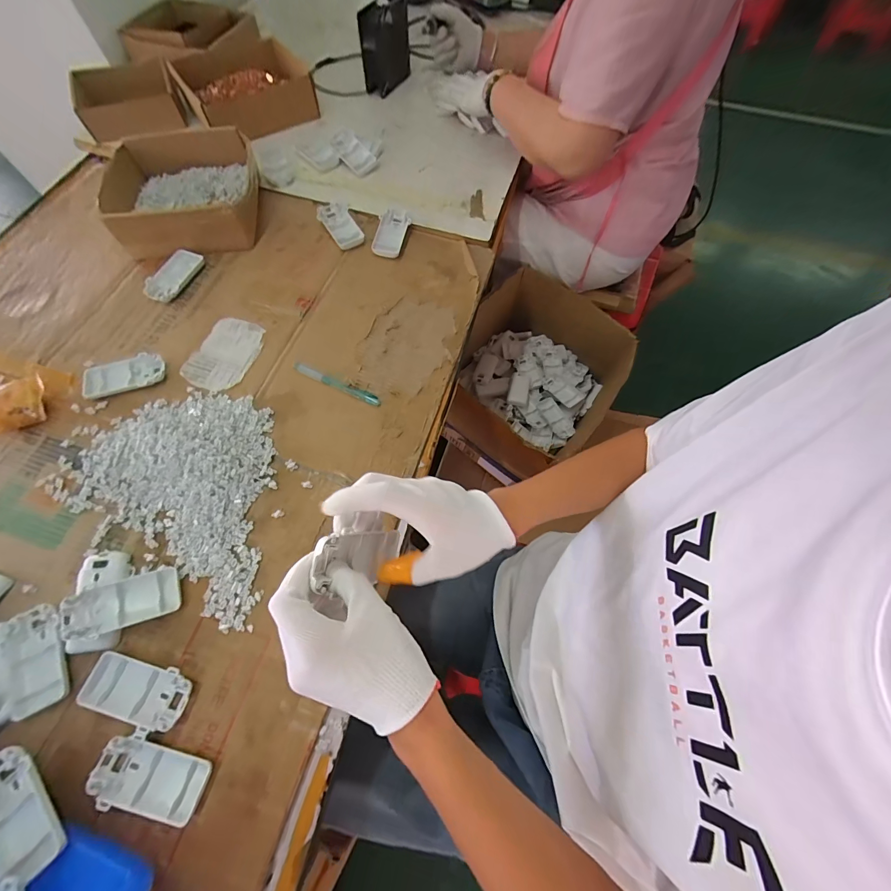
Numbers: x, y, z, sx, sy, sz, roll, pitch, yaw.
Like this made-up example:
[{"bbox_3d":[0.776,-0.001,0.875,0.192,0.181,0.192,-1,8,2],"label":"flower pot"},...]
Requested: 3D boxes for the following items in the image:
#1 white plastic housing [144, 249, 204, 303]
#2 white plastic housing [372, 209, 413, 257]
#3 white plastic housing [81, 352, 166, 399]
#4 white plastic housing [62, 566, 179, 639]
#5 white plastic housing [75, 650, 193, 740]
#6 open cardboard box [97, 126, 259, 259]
[{"bbox_3d":[-0.412,-0.257,0.569,0.046,0.016,0.096,24,70,6],"label":"white plastic housing"},{"bbox_3d":[-0.089,-0.352,0.621,0.049,0.010,0.097,10,70,1],"label":"white plastic housing"},{"bbox_3d":[-0.427,-0.091,0.501,0.097,0.015,0.051,-17,72,-9],"label":"white plastic housing"},{"bbox_3d":[-0.330,0.160,0.382,0.097,0.010,0.046,-12,70,-21],"label":"white plastic housing"},{"bbox_3d":[-0.298,0.238,0.364,0.095,0.014,0.052,20,70,4],"label":"white plastic housing"},{"bbox_3d":[-0.413,-0.405,0.605,0.199,0.064,0.206,-8,70,-6],"label":"open cardboard box"}]

